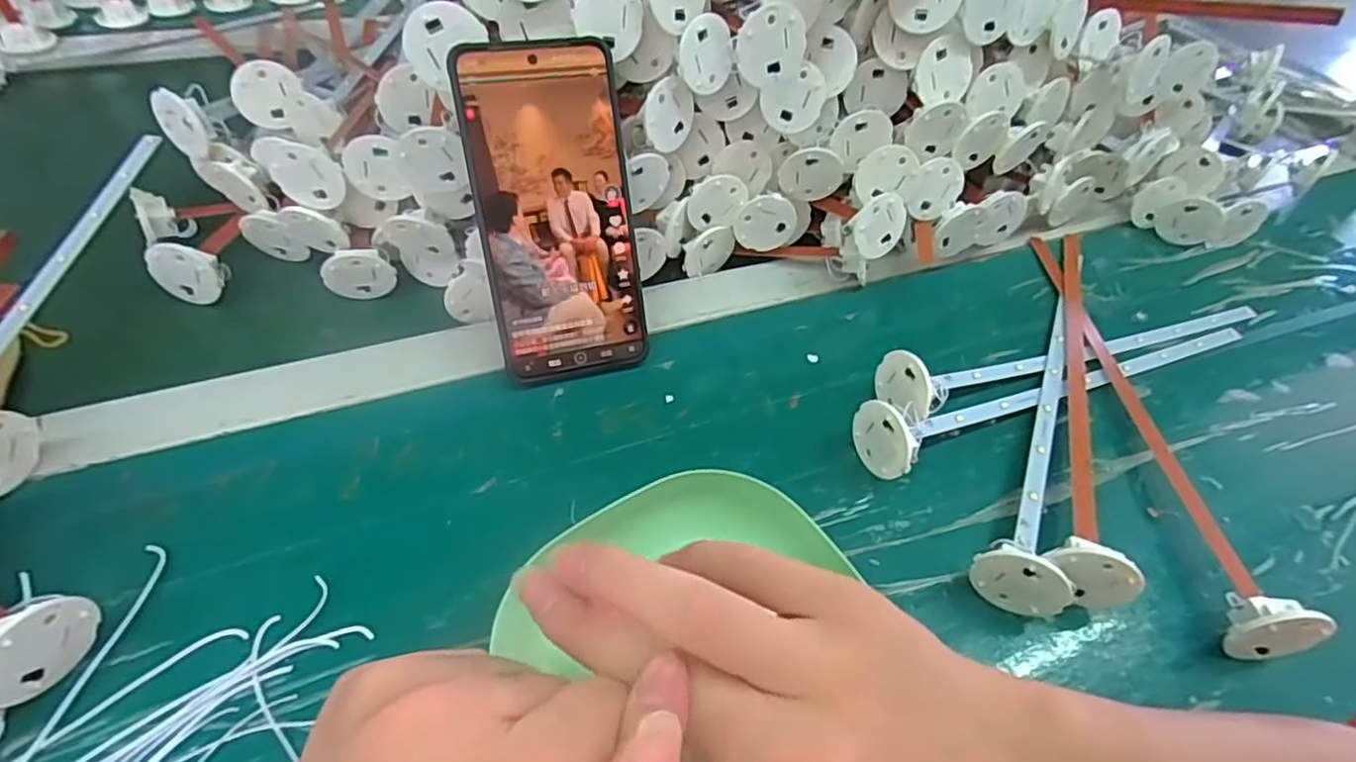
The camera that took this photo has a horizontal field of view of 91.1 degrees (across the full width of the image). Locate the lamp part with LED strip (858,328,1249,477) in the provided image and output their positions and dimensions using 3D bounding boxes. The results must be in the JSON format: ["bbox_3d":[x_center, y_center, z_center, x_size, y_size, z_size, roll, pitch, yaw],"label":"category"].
[{"bbox_3d":[0.226,-0.009,0.383,0.283,0.034,0.038,-18,54,-20],"label":"lamp part with LED strip"}]

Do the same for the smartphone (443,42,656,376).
[{"bbox_3d":[-0.061,-0.081,0.336,0.076,0.160,0.005,-12,18,-17],"label":"smartphone"}]

